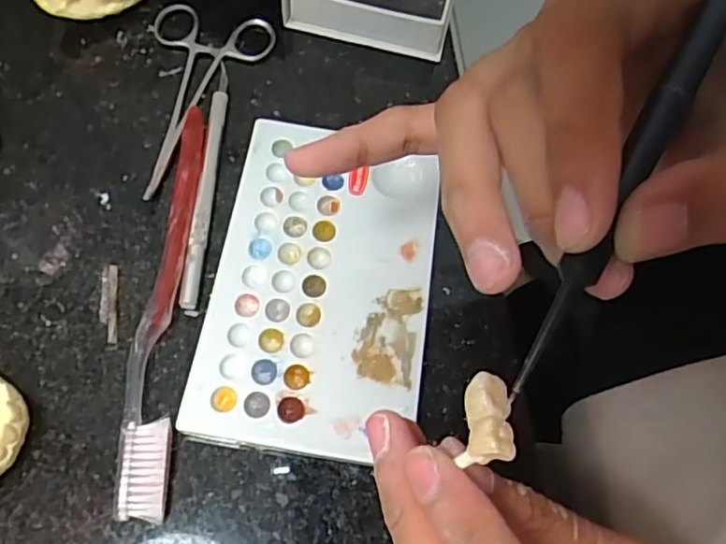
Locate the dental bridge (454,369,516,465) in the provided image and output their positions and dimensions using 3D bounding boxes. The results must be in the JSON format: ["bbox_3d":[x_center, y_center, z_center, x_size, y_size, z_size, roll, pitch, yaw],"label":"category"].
[{"bbox_3d":[0.026,0.030,0.130,0.009,0.005,0.019,6,55,-1],"label":"dental bridge"}]

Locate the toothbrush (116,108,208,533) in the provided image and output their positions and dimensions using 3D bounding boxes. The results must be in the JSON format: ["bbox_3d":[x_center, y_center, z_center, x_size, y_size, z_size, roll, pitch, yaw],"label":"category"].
[{"bbox_3d":[-0.087,0.007,0.272,0.021,0.012,0.188,0,66,-3],"label":"toothbrush"}]

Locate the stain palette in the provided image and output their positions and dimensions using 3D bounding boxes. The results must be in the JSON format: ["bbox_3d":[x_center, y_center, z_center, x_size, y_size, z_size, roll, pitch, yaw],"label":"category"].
[{"bbox_3d":[-0.018,0.004,0.279,0.092,0.012,0.149,8,65,0],"label":"stain palette"}]

